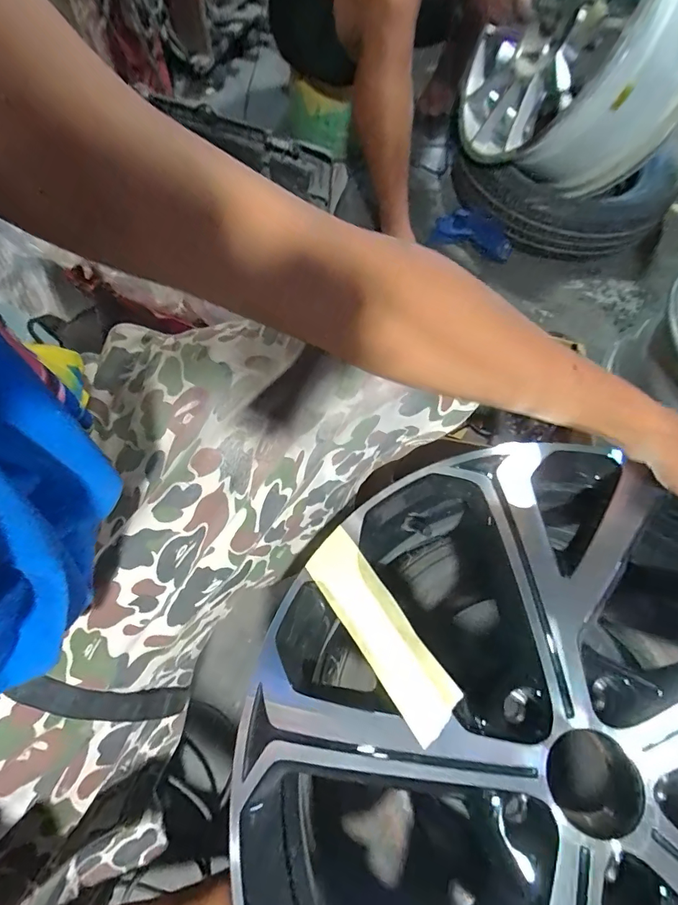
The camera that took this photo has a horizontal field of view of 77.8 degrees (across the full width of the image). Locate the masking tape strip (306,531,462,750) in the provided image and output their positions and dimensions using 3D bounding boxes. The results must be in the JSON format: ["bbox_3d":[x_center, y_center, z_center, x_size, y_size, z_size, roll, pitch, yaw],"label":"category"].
[{"bbox_3d":[0.032,0.147,0.355,0.048,0.018,0.169,-32,71,-15],"label":"masking tape strip"}]

